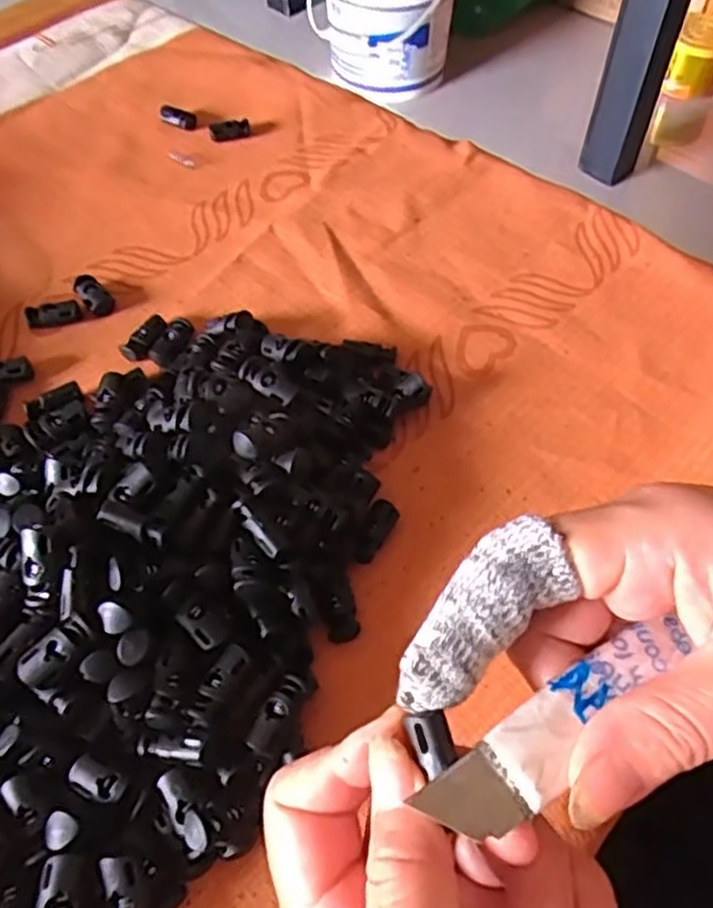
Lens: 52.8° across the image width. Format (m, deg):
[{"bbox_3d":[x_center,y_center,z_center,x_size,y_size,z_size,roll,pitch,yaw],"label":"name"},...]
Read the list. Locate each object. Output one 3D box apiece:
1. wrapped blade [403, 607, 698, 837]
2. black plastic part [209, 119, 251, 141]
[{"bbox_3d":[0.050,0.065,0.174,0.076,0.004,0.018,-30,60,-26],"label":"wrapped blade"},{"bbox_3d":[-0.084,-0.216,0.479,0.027,0.010,0.010,-13,56,-8],"label":"black plastic part"}]

